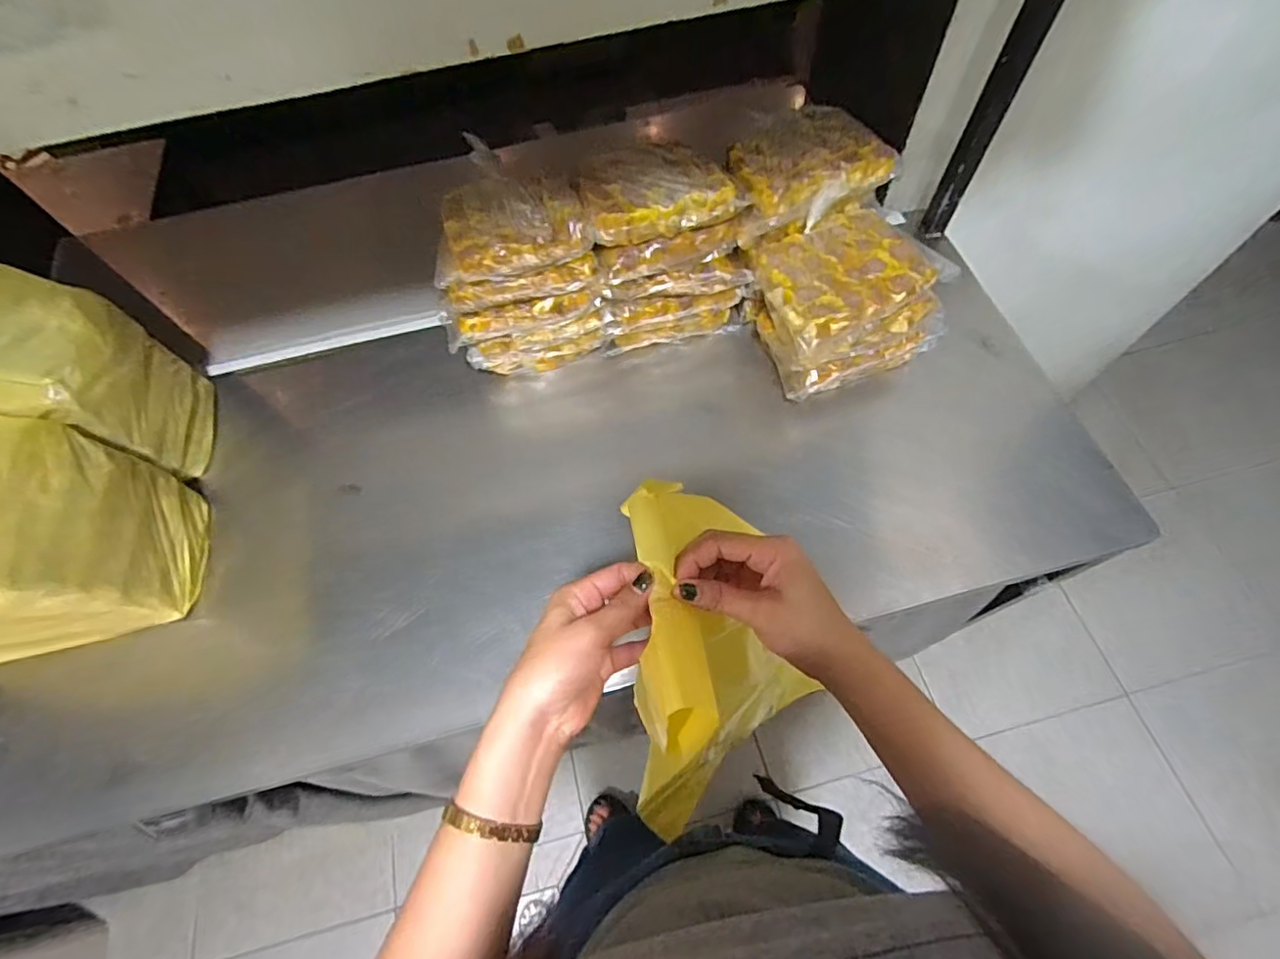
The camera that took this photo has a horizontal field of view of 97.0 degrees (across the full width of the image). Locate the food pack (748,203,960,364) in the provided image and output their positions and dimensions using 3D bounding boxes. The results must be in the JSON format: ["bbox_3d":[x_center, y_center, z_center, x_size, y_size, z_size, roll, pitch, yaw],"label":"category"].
[{"bbox_3d":[0.207,-0.213,0.578,0.174,0.042,0.149,-20,64,-7],"label":"food pack"}]

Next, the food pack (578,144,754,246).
[{"bbox_3d":[0.011,-0.300,0.578,0.148,0.032,0.118,-21,64,-7],"label":"food pack"}]

